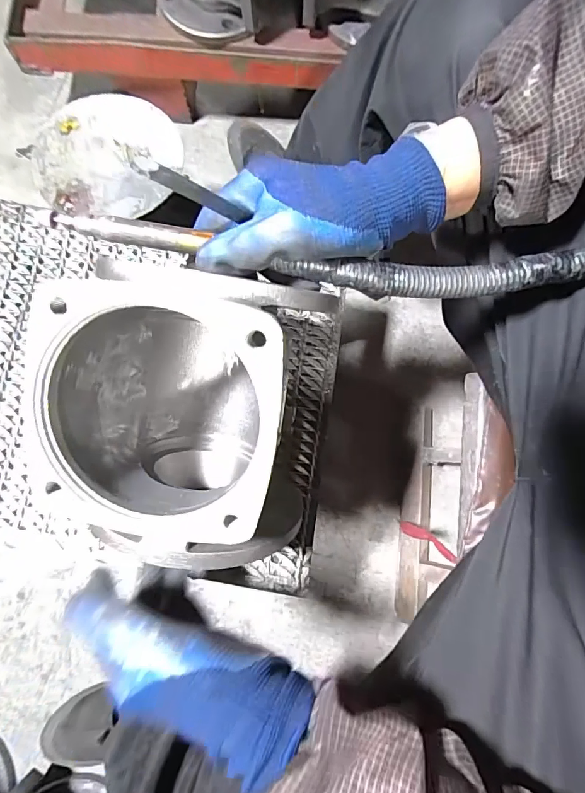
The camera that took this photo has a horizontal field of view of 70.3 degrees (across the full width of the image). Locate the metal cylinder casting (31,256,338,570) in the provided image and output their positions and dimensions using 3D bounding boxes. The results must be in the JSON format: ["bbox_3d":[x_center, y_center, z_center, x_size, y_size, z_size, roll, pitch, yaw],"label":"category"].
[{"bbox_3d":[-0.087,0.001,0.333,0.175,0.180,0.201,14,103,2],"label":"metal cylinder casting"}]

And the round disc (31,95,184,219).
[{"bbox_3d":[-0.211,-0.275,0.474,0.160,0.014,0.146,0,79,-1],"label":"round disc"}]

